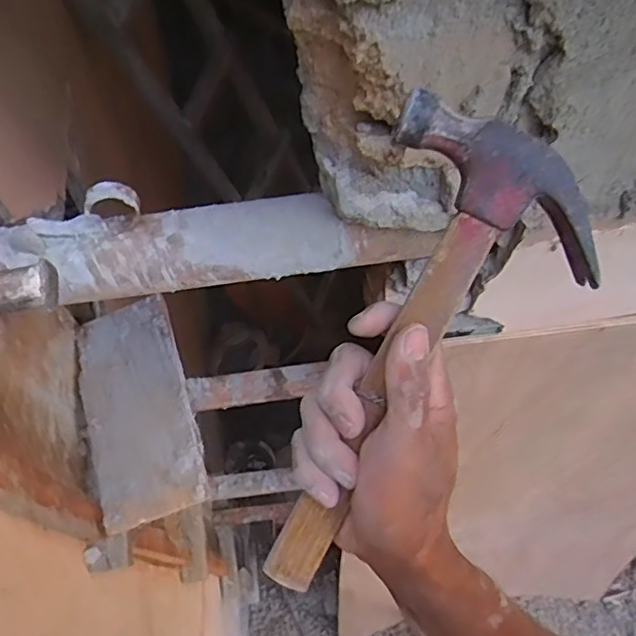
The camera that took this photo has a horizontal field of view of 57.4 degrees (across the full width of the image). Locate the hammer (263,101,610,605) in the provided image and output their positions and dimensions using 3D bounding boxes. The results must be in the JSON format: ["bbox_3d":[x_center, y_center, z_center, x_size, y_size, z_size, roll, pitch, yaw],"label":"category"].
[{"bbox_3d":[0.044,0.030,0.306,0.110,0.043,0.261,30,102,15],"label":"hammer"}]

